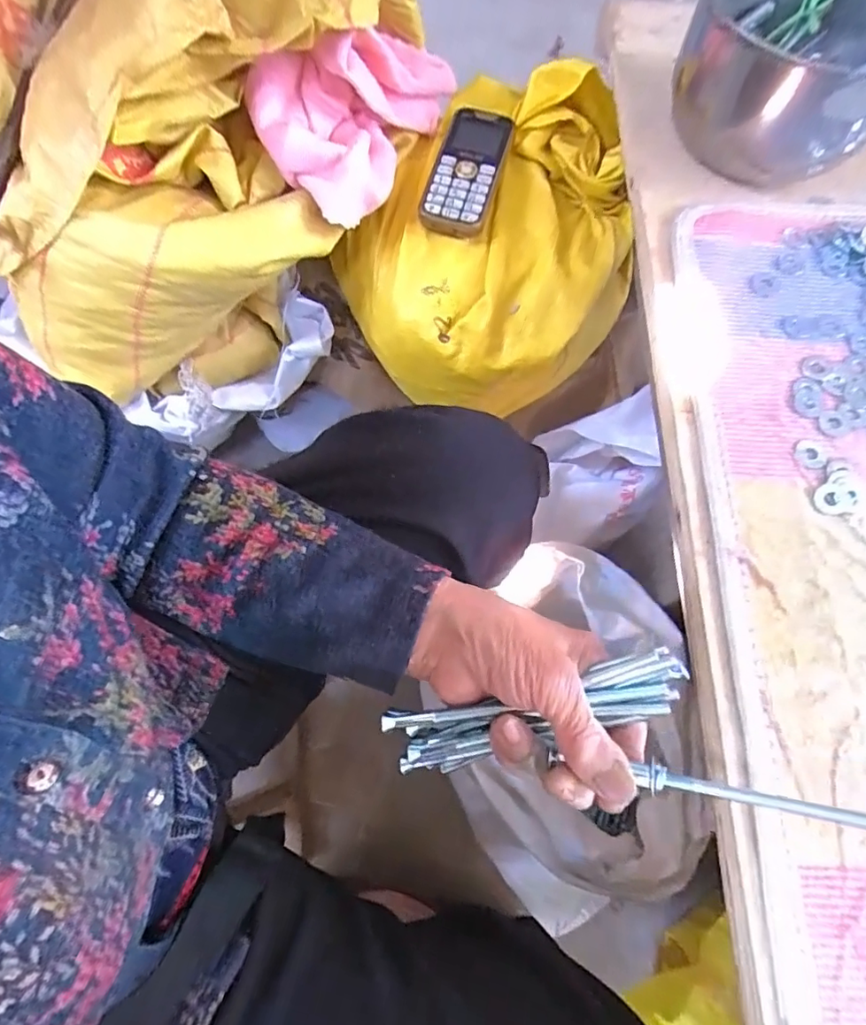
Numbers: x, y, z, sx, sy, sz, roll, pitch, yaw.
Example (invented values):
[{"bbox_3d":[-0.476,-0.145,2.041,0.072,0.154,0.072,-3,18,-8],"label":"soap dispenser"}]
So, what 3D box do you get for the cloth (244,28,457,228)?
[{"bbox_3d":[-0.069,-0.348,0.439,0.119,0.085,0.193,27,72,9],"label":"cloth"}]

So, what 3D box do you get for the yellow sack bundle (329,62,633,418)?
[{"bbox_3d":[0.065,-0.249,0.510,0.244,0.127,0.285,37,74,12],"label":"yellow sack bundle"}]

